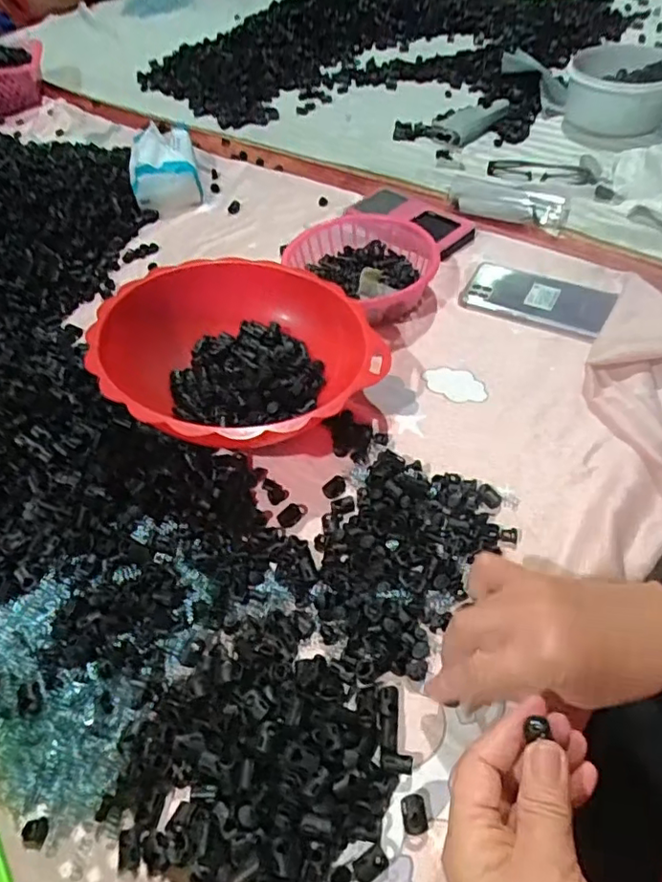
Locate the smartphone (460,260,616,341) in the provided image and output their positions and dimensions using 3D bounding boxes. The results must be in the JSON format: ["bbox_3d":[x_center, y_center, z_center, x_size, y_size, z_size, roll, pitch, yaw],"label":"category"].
[{"bbox_3d":[0.222,-0.158,0.636,0.152,0.010,0.080,20,54,22],"label":"smartphone"}]

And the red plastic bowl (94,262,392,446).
[{"bbox_3d":[-0.082,-0.077,0.543,0.235,0.099,0.238,-16,49,-7],"label":"red plastic bowl"}]

